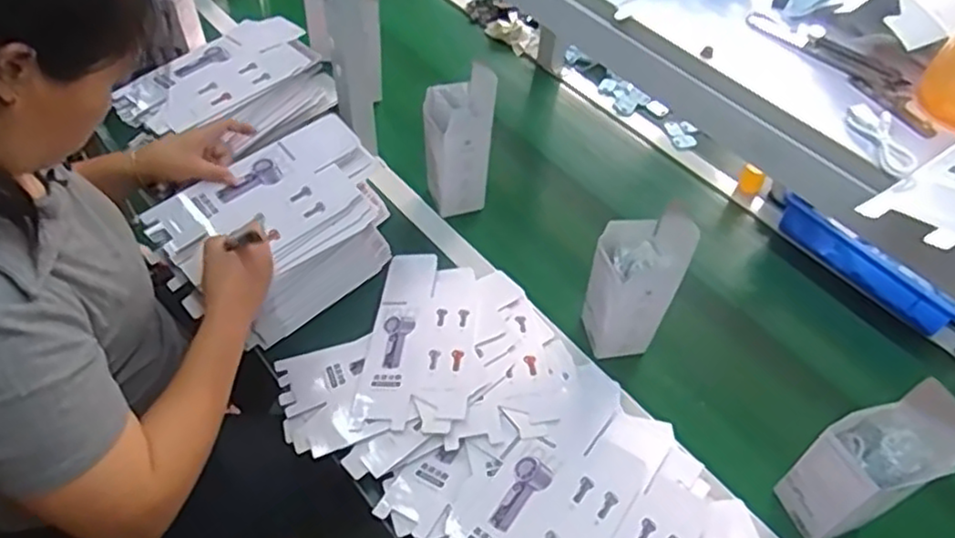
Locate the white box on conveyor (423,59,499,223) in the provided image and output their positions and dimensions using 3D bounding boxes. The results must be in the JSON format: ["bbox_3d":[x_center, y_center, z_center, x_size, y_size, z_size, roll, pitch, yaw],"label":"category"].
[{"bbox_3d":[-0.029,-0.182,1.006,0.099,0.219,0.082,2,51,-1],"label":"white box on conveyor"}]

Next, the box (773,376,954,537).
[{"bbox_3d":[0.403,0.204,0.711,0.082,0.234,0.087,-20,55,-18],"label":"box"}]

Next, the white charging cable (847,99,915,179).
[{"bbox_3d":[0.284,-0.092,0.481,0.023,0.011,0.073,-6,52,-8],"label":"white charging cable"}]

